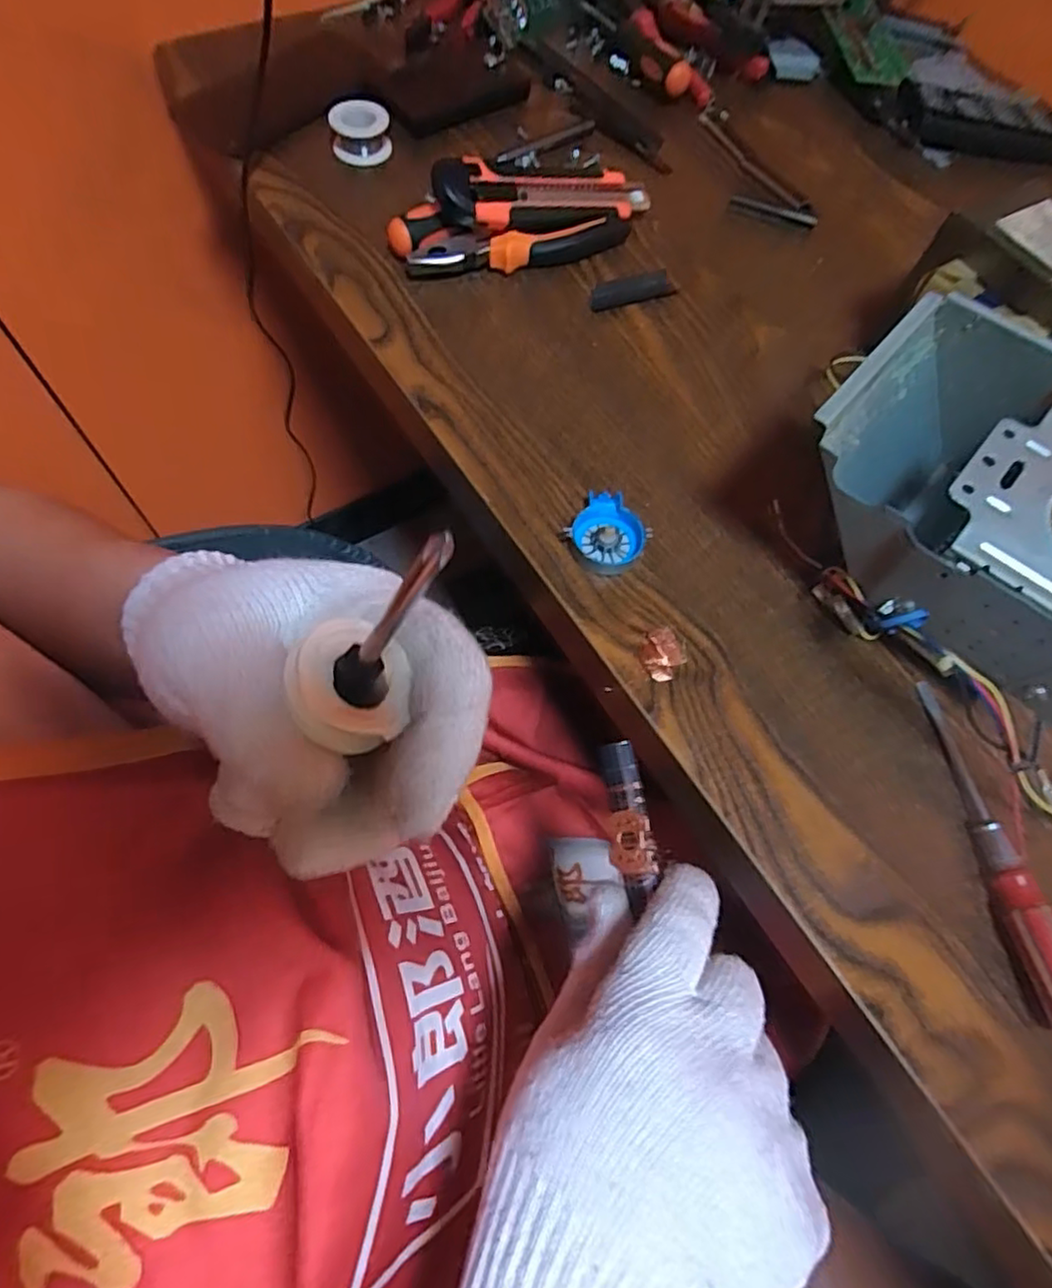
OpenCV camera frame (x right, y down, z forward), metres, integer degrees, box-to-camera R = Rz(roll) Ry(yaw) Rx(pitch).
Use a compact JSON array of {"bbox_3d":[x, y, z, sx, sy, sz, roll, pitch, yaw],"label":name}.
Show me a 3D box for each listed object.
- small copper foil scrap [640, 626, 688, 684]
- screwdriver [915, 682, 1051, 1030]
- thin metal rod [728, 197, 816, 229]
[{"bbox_3d":[0.069,0.005,0.331,0.021,0.006,0.024,-23,68,-15],"label":"small copper foil scrap"},{"bbox_3d":[0.211,0.087,0.291,0.019,0.026,0.148,-3,65,-6],"label":"screwdriver"},{"bbox_3d":[0.186,-0.324,0.489,0.065,0.009,0.008,20,65,5],"label":"thin metal rod"}]

